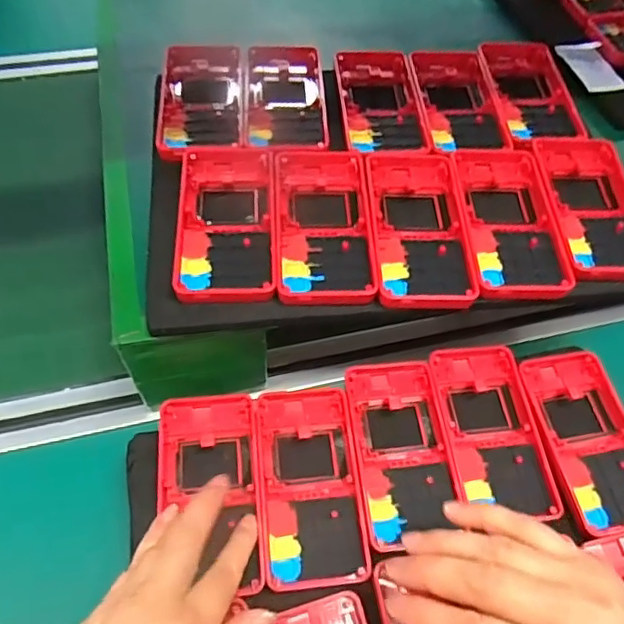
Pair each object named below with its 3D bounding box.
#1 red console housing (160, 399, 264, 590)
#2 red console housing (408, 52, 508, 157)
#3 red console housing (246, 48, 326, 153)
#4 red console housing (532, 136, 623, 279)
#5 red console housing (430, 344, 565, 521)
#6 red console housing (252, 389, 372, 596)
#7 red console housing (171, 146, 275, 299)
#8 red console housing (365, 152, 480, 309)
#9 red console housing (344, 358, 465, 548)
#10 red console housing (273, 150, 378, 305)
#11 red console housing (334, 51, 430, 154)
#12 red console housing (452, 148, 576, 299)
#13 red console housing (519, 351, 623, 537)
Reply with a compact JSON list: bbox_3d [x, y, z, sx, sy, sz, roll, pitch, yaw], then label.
[{"bbox_3d":[-0.063,0.108,0.360,0.060,0.017,0.123,-4,54,-8],"label":"red console housing"},{"bbox_3d":[0.115,-0.163,0.466,0.060,0.024,0.120,-2,56,-5],"label":"red console housing"},{"bbox_3d":[-0.021,-0.168,0.450,0.058,0.012,0.125,0,55,-4],"label":"red console housing"},{"bbox_3d":[0.194,-0.074,0.407,0.063,0.019,0.126,1,55,-3],"label":"red console housing"},{"bbox_3d":[0.120,0.075,0.389,0.061,0.011,0.120,-4,56,-6],"label":"red console housing"},{"bbox_3d":[-0.002,0.103,0.364,0.062,0.012,0.124,-4,56,-7],"label":"red console housing"},{"bbox_3d":[-0.056,-0.060,0.382,0.061,0.018,0.127,-1,56,-5],"label":"red console housing"},{"bbox_3d":[0.069,-0.057,0.390,0.061,0.023,0.131,0,54,-5],"label":"red console housing"},{"bbox_3d":[0.058,0.086,0.380,0.059,0.011,0.122,-4,56,-6],"label":"red console housing"},{"bbox_3d":[0.007,-0.059,0.384,0.061,0.016,0.124,0,54,-5],"label":"red console housing"},{"bbox_3d":[0.053,-0.166,0.454,0.061,0.008,0.117,-1,56,-5],"label":"red console housing"},{"bbox_3d":[0.132,-0.063,0.393,0.061,0.014,0.124,1,55,-3],"label":"red console housing"},{"bbox_3d":[0.187,0.082,0.391,0.062,0.011,0.124,-7,56,-8],"label":"red console housing"}]

